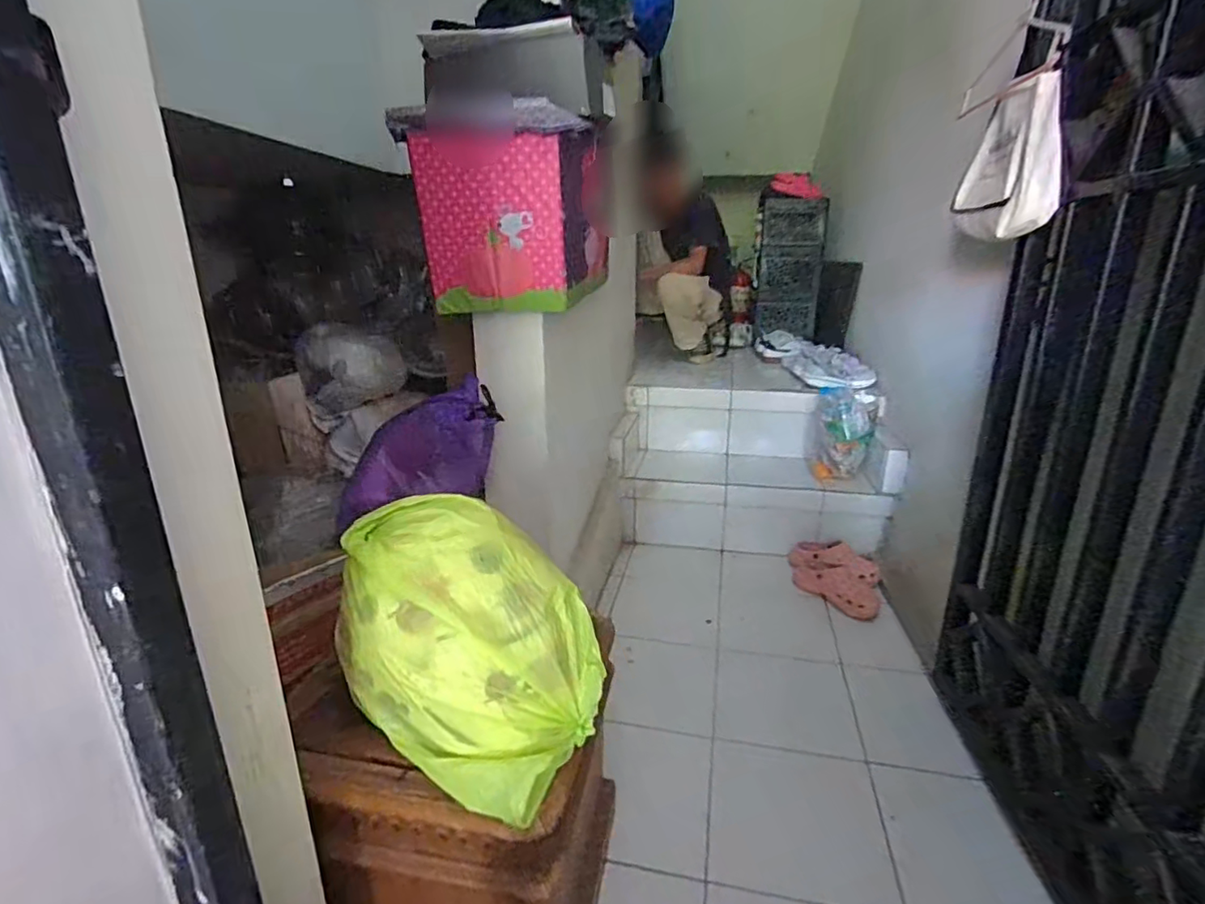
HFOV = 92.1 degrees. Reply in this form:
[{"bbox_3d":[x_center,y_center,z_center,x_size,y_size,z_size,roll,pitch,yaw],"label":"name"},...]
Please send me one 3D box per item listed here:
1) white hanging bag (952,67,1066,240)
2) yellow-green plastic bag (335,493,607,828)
[{"bbox_3d":[0.581,-0.412,0.828,0.050,0.191,0.253,4,19,12],"label":"white hanging bag"},{"bbox_3d":[-0.141,0.183,0.607,0.252,0.218,0.189,11,21,28],"label":"yellow-green plastic bag"}]

